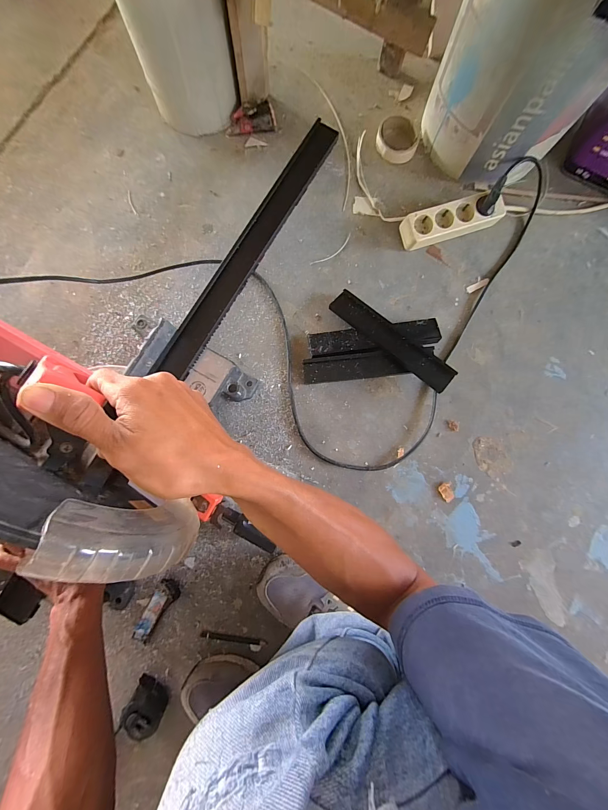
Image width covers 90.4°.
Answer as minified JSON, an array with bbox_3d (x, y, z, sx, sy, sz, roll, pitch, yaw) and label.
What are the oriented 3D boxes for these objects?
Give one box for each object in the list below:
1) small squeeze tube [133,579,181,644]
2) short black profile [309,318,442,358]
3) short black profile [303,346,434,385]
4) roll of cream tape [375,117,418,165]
[{"bbox_3d":[-0.246,0.345,0.505,0.037,0.011,0.102,28,82,1],"label":"small squeeze tube"},{"bbox_3d":[0.138,-0.129,0.582,0.252,0.028,0.050,-7,83,-4],"label":"short black profile"},{"bbox_3d":[0.122,-0.076,0.576,0.241,0.023,0.047,-6,83,-4],"label":"short black profile"},{"bbox_3d":[0.196,-0.558,0.637,0.087,0.032,0.087,0,83,-3],"label":"roll of cream tape"}]

